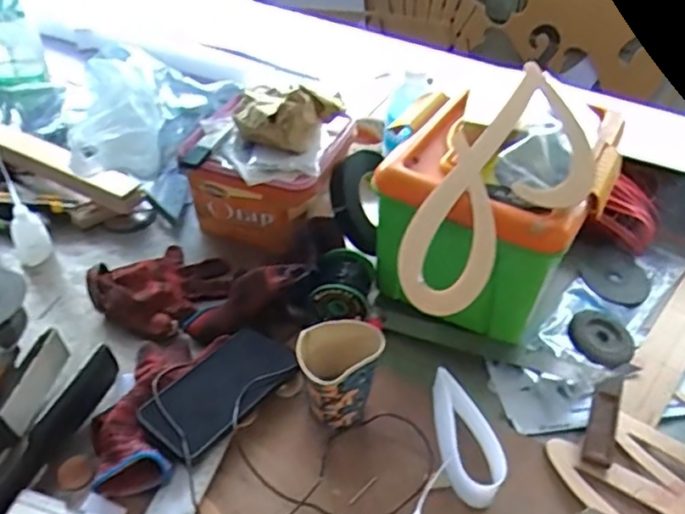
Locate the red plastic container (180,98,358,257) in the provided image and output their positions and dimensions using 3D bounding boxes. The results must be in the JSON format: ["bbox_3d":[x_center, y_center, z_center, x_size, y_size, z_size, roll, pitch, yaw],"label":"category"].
[{"bbox_3d":[-0.100,-0.113,0.853,0.186,0.126,0.181,14,45,13],"label":"red plastic container"}]

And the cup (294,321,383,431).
[{"bbox_3d":[-0.002,0.115,0.614,0.078,0.082,0.072,1,43,-1],"label":"cup"}]

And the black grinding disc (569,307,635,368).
[{"bbox_3d":[0.305,0.092,0.736,0.073,0.012,0.086,22,47,21],"label":"black grinding disc"}]

